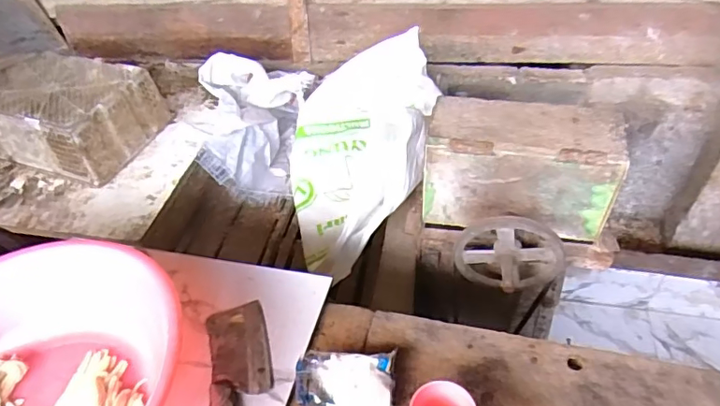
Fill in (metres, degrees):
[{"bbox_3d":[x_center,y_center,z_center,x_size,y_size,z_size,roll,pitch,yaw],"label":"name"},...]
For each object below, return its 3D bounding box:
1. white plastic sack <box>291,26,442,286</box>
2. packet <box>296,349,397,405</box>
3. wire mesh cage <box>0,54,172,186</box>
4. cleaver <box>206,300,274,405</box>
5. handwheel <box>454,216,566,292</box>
[{"bbox_3d":[-0.010,-0.187,1.354,0.364,0.241,0.752,7,43,10],"label":"white plastic sack"},{"bbox_3d":[-0.020,0.230,0.680,0.129,0.033,0.078,5,43,7],"label":"packet"},{"bbox_3d":[-0.837,-0.261,1.493,0.453,0.191,0.323,15,45,17],"label":"wire mesh cage"},{"bbox_3d":[-0.158,0.232,0.694,0.081,0.017,0.244,-10,43,-9],"label":"cleaver"},{"bbox_3d":[0.284,0.119,0.981,0.207,0.170,0.094,4,43,6],"label":"handwheel"}]

